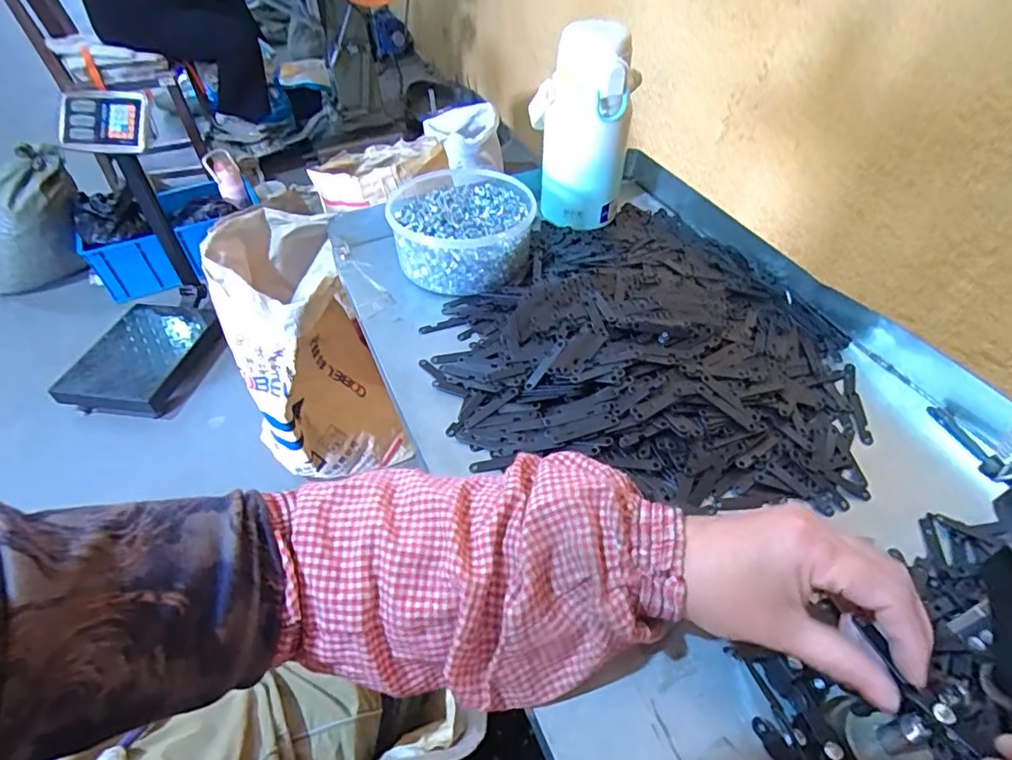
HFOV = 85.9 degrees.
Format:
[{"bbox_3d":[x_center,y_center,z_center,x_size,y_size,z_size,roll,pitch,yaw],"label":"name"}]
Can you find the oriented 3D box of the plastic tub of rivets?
[{"bbox_3d":[-0.049,-0.169,0.591,0.145,0.058,0.166,-14,46,-11],"label":"plastic tub of rivets"}]

